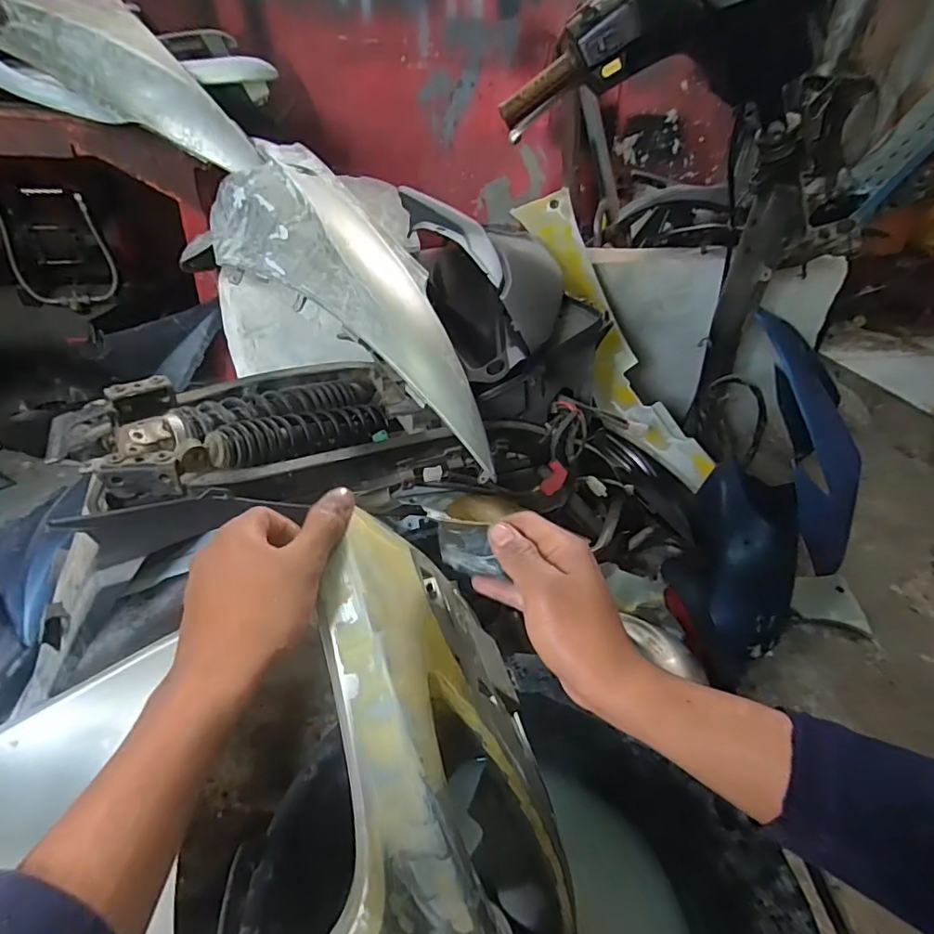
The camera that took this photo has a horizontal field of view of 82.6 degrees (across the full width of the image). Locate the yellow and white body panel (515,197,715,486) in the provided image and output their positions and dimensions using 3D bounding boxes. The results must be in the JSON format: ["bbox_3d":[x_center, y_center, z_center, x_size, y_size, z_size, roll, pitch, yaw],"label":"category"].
[{"bbox_3d":[0.253,-0.221,0.946,0.075,0.104,0.586,-25,89,-36],"label":"yellow and white body panel"}]

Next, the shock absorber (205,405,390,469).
[{"bbox_3d":[-0.185,-0.038,0.626,0.044,0.047,0.238,28,26,27],"label":"shock absorber"}]

